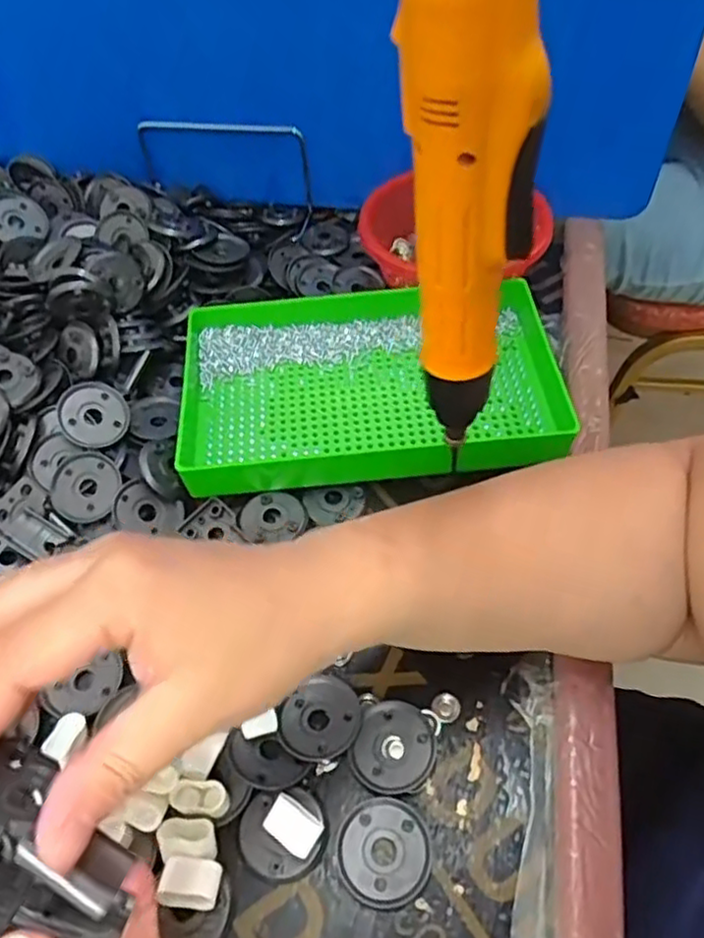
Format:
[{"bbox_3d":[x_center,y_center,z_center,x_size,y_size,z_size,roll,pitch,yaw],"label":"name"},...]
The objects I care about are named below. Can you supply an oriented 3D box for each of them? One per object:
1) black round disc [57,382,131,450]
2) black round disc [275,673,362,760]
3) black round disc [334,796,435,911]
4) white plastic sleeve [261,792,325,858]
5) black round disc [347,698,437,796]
[{"bbox_3d":[-0.168,-0.035,0.442,0.044,0.008,0.045,6,71,-18],"label":"black round disc"},{"bbox_3d":[-0.016,0.127,0.349,0.040,0.008,0.043,-2,53,2],"label":"black round disc"},{"bbox_3d":[0.015,0.176,0.313,0.043,0.006,0.043,-2,53,2],"label":"black round disc"},{"bbox_3d":[-0.027,0.165,0.314,0.026,0.015,0.018,29,60,23],"label":"white plastic sleeve"},{"bbox_3d":[0.021,0.139,0.339,0.039,0.004,0.043,16,56,15],"label":"black round disc"}]

